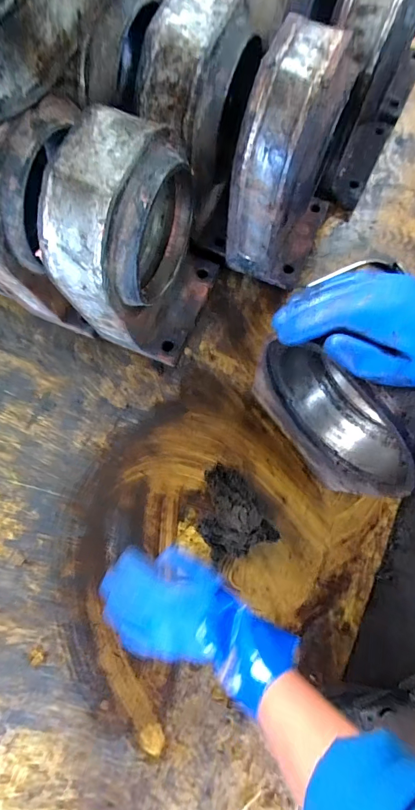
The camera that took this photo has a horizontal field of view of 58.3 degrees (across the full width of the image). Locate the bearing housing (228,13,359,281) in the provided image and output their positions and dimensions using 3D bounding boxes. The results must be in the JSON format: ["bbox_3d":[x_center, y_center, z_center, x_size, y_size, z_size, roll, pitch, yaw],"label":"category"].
[{"bbox_3d":[0.131,-0.350,0.575,0.121,0.318,0.215,25,75,7],"label":"bearing housing"}]

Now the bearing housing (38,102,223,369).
[{"bbox_3d":[-0.089,-0.214,0.531,0.152,0.316,0.220,19,75,5],"label":"bearing housing"}]

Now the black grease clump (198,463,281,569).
[{"bbox_3d":[0.031,0.161,0.568,0.101,0.050,0.132,-25,75,-7],"label":"black grease clump"}]

